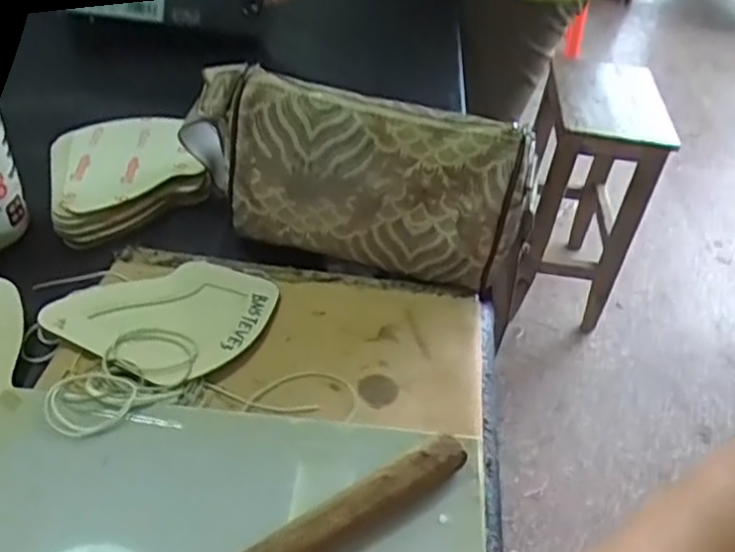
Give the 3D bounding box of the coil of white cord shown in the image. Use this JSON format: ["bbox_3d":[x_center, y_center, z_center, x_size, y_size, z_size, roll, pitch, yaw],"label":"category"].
[{"bbox_3d":[-0.156,0.064,0.436,0.095,0.021,0.080,-20,50,-27],"label":"coil of white cord"}]

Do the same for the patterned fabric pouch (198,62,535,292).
[{"bbox_3d":[-0.008,-0.078,0.543,0.255,0.116,0.069,14,42,7],"label":"patterned fabric pouch"}]

